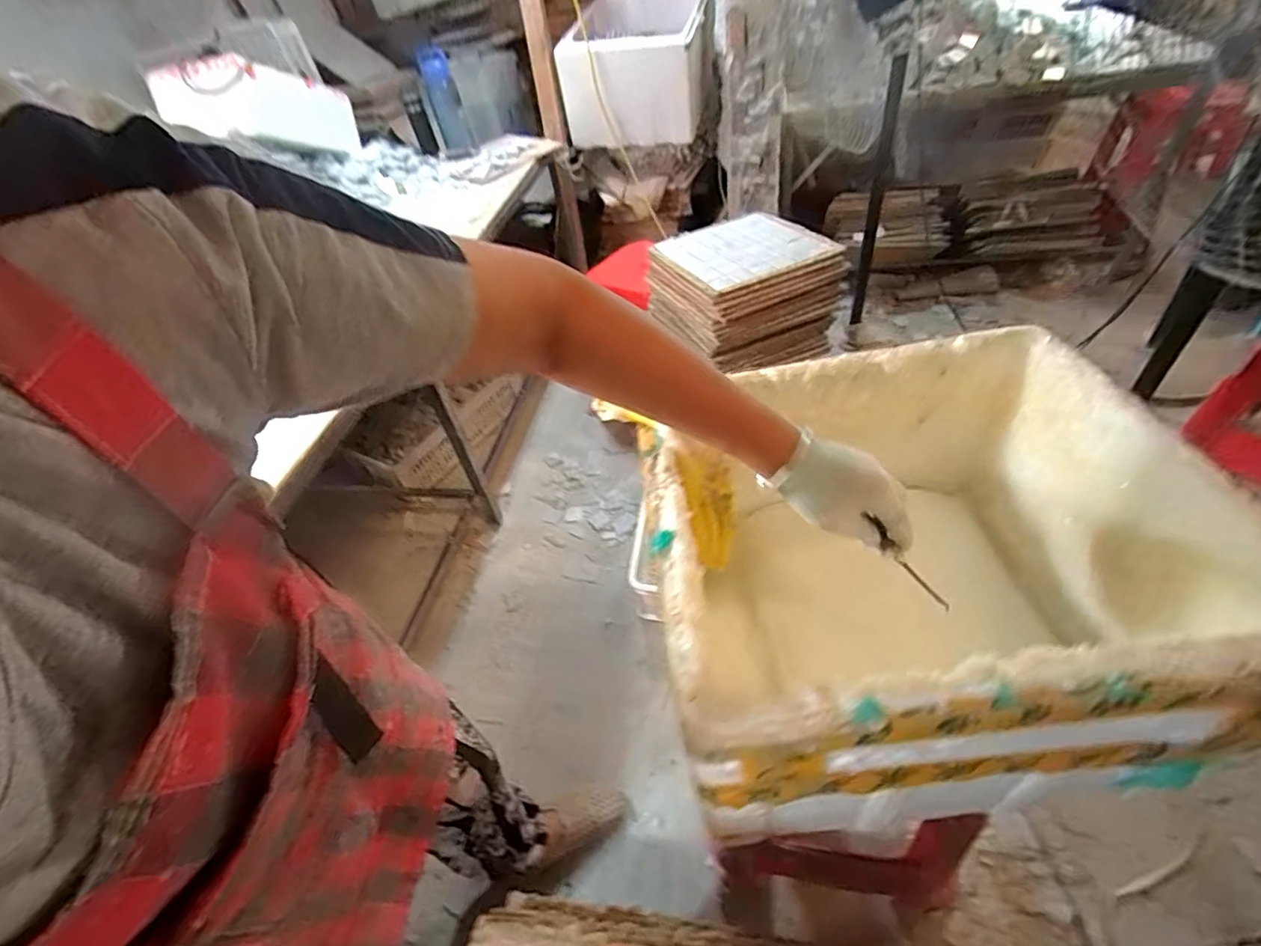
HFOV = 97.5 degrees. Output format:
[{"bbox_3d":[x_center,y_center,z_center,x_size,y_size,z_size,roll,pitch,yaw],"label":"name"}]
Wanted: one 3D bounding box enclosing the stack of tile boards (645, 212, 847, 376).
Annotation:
[{"bbox_3d":[0.264,-0.467,1.317,0.346,0.183,0.362,-22,45,-11],"label":"stack of tile boards"}]

